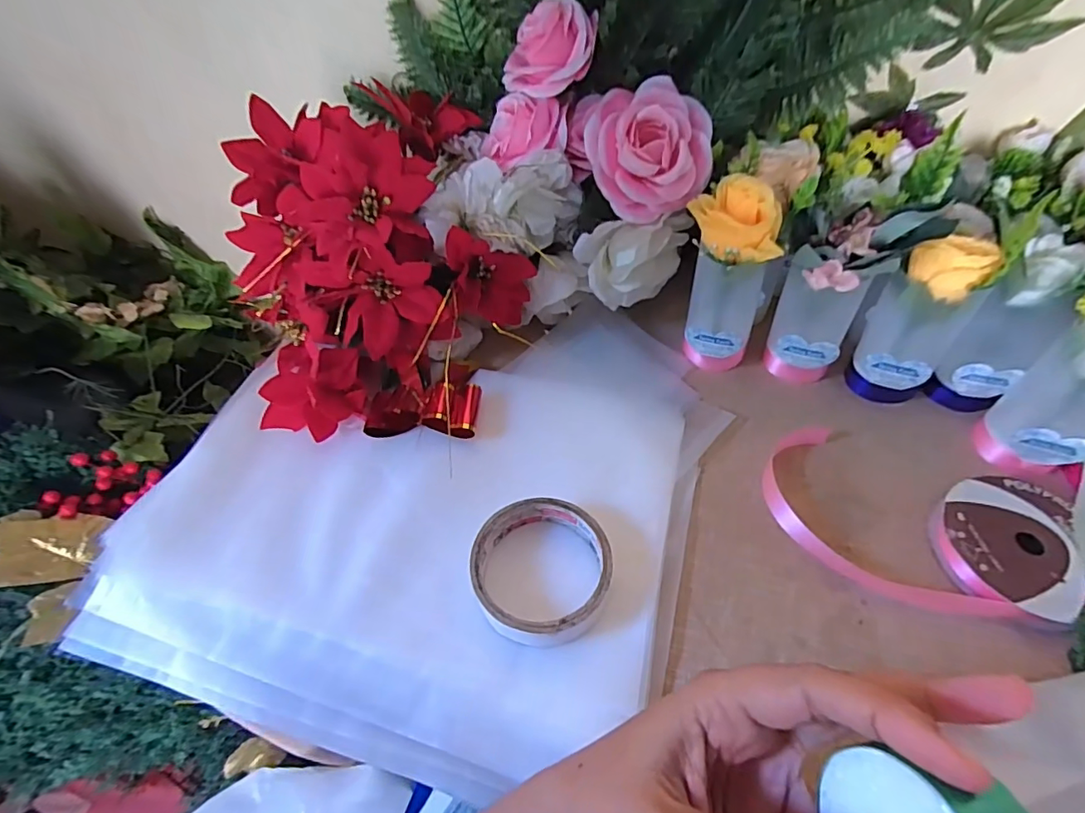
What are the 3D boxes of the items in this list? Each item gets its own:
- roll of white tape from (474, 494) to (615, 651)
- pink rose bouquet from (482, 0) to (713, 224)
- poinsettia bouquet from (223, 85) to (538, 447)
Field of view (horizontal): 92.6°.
[{"bbox_3d":[-0.001,0.100,0.325,0.085,0.024,0.087,0,51,0],"label":"roll of white tape"},{"bbox_3d":[0.042,-0.222,0.398,0.186,0.099,0.073,28,57,21],"label":"pink rose bouquet"},{"bbox_3d":[-0.131,-0.100,0.403,0.222,0.154,0.196,6,52,6],"label":"poinsettia bouquet"}]

